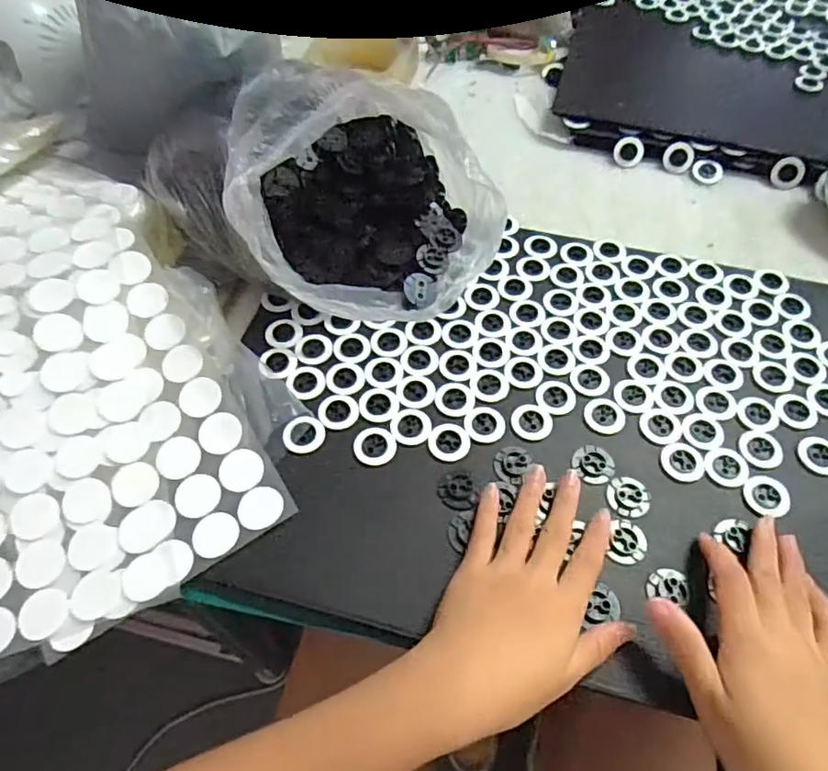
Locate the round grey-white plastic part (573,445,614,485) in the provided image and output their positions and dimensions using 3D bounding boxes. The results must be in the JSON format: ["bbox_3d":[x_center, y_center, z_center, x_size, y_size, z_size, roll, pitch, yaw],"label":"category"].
[{"bbox_3d":[0.123,0.052,0.396,0.026,0.004,0.027,0,56,0],"label":"round grey-white plastic part"}]

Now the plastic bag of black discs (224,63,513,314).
[{"bbox_3d":[-0.034,-0.150,0.444,0.187,0.138,0.174,-6,57,-5],"label":"plastic bag of black discs"}]

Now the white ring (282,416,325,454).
[{"bbox_3d":[-0.075,0.034,0.402,0.028,0.004,0.026,5,70,-13],"label":"white ring"}]

